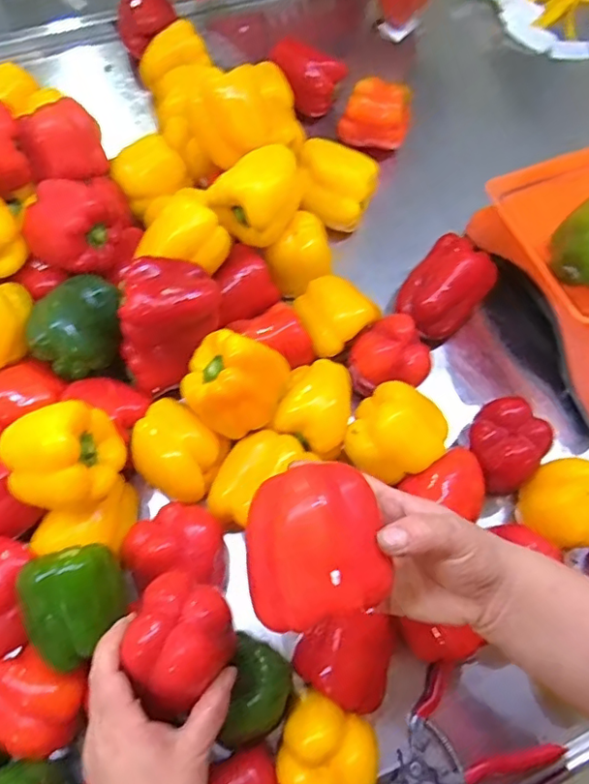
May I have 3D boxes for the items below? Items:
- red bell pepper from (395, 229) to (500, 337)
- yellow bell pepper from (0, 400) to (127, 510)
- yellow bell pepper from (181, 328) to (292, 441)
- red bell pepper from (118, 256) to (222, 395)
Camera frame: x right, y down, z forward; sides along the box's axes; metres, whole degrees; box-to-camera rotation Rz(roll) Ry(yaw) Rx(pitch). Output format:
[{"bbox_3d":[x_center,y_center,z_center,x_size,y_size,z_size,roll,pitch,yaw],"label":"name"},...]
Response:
[{"bbox_3d":[0.171,-0.118,0.644,0.084,0.074,0.109,34,69,11],"label":"red bell pepper"},{"bbox_3d":[-0.194,0.060,0.481,0.093,0.089,0.082,-26,70,-13],"label":"yellow bell pepper"},{"bbox_3d":[-0.057,-0.009,0.523,0.091,0.078,0.085,19,67,5],"label":"yellow bell pepper"},{"bbox_3d":[-0.122,-0.070,0.548,0.102,0.101,0.085,-24,70,-12],"label":"red bell pepper"}]

